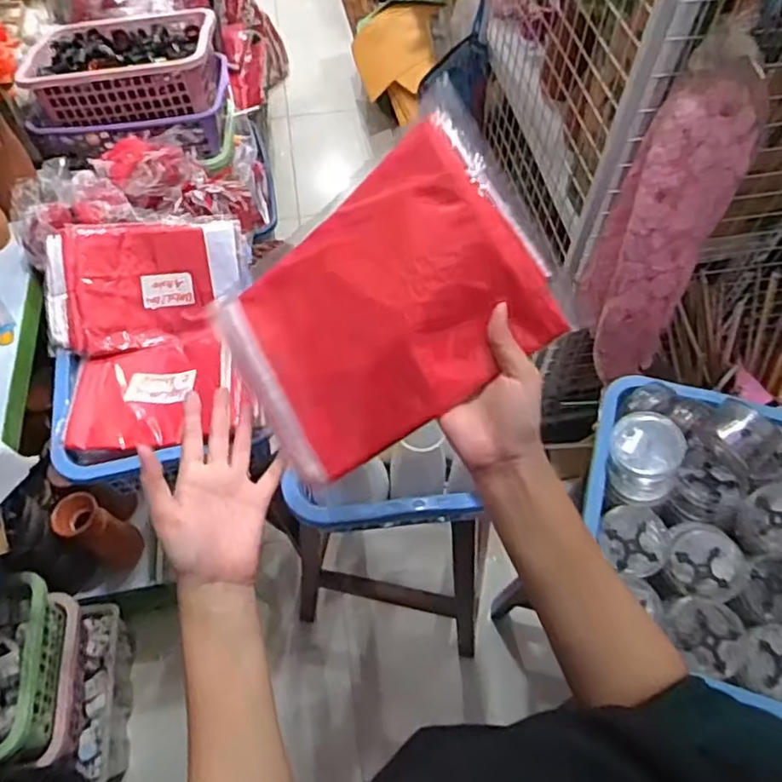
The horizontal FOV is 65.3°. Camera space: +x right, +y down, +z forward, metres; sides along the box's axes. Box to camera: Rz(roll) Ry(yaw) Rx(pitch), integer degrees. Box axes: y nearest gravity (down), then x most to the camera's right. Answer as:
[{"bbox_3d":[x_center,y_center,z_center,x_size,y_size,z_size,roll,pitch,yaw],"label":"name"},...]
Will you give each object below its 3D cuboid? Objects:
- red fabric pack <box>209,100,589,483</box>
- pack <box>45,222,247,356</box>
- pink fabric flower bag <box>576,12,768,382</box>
[{"bbox_3d":[-0.010,-0.059,0.469,0.258,0.033,0.176,-34,82,26],"label":"red fabric pack"},{"bbox_3d":[-0.379,-0.168,0.967,0.295,0.026,0.189,-8,99,-15],"label":"pack"},{"bbox_3d":[0.433,-0.260,0.978,0.162,0.564,0.161,18,60,10],"label":"pink fabric flower bag"}]

